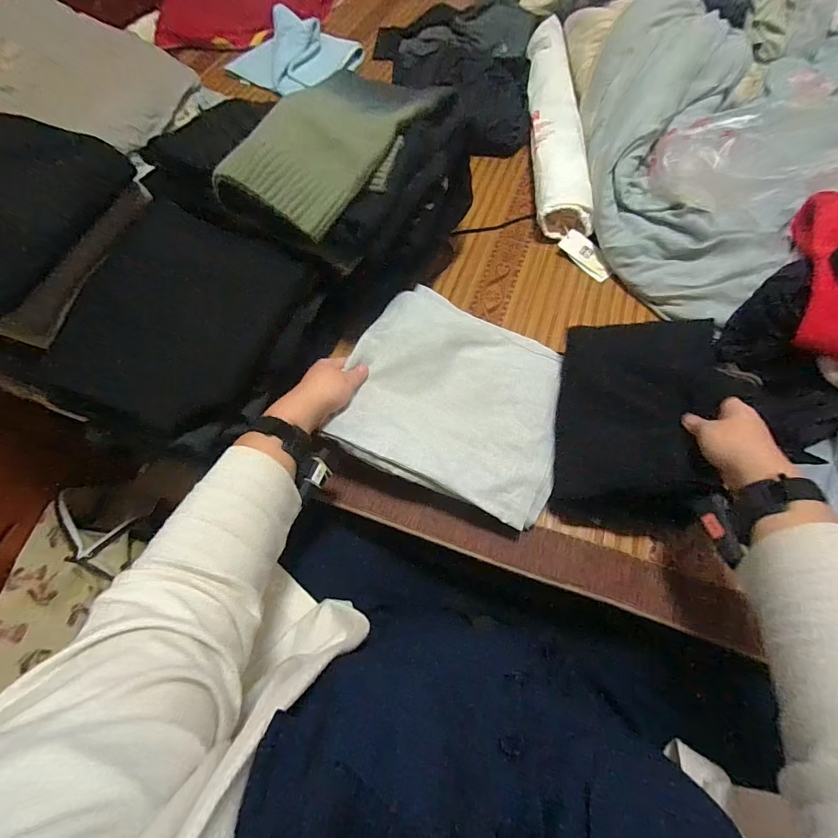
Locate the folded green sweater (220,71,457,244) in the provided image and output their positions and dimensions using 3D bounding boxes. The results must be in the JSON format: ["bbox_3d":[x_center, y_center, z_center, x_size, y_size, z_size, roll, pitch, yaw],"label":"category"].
[{"bbox_3d":[-0.113,-0.376,0.543,0.203,0.068,0.295,26,66,13],"label":"folded green sweater"}]

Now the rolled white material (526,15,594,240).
[{"bbox_3d":[0.292,-0.664,0.878,0.100,0.071,0.685,3,63,2],"label":"rolled white material"}]

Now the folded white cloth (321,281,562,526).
[{"bbox_3d":[0.058,-0.037,0.565,0.303,0.032,0.289,25,62,2],"label":"folded white cloth"}]

